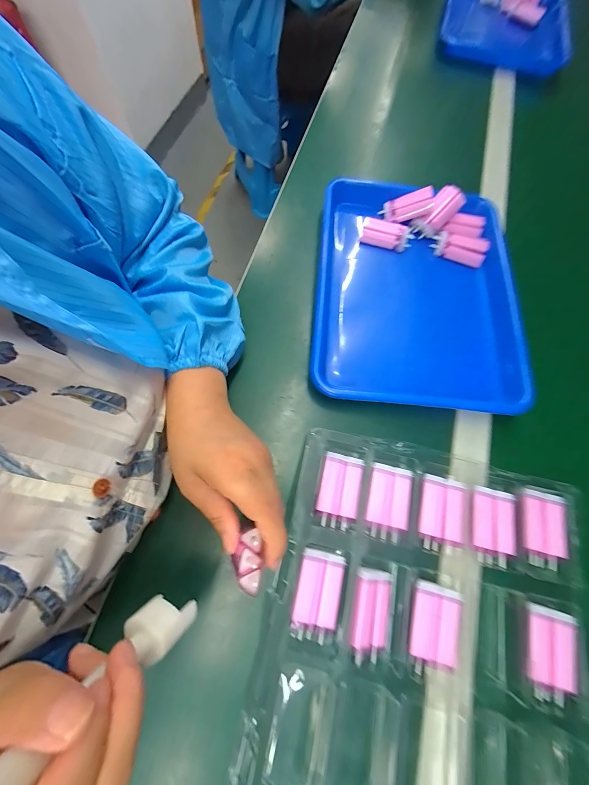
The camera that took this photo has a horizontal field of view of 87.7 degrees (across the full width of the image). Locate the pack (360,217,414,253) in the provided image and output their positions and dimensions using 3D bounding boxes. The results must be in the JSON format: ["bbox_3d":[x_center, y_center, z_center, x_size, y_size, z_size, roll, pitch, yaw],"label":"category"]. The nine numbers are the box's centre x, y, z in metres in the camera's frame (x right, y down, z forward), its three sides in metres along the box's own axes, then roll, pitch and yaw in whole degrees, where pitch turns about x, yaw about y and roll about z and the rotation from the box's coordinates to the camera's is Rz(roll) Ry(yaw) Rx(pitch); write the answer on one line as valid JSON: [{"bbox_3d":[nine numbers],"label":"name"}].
[{"bbox_3d":[0.130,-0.221,0.429,0.070,0.024,0.032,13,70,1],"label":"pack"}]

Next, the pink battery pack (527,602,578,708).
[{"bbox_3d":[0.228,0.234,0.277,0.042,0.016,0.070,16,71,2],"label":"pink battery pack"}]

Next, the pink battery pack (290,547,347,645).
[{"bbox_3d":[0.022,0.183,0.281,0.040,0.020,0.068,14,71,1],"label":"pink battery pack"}]

